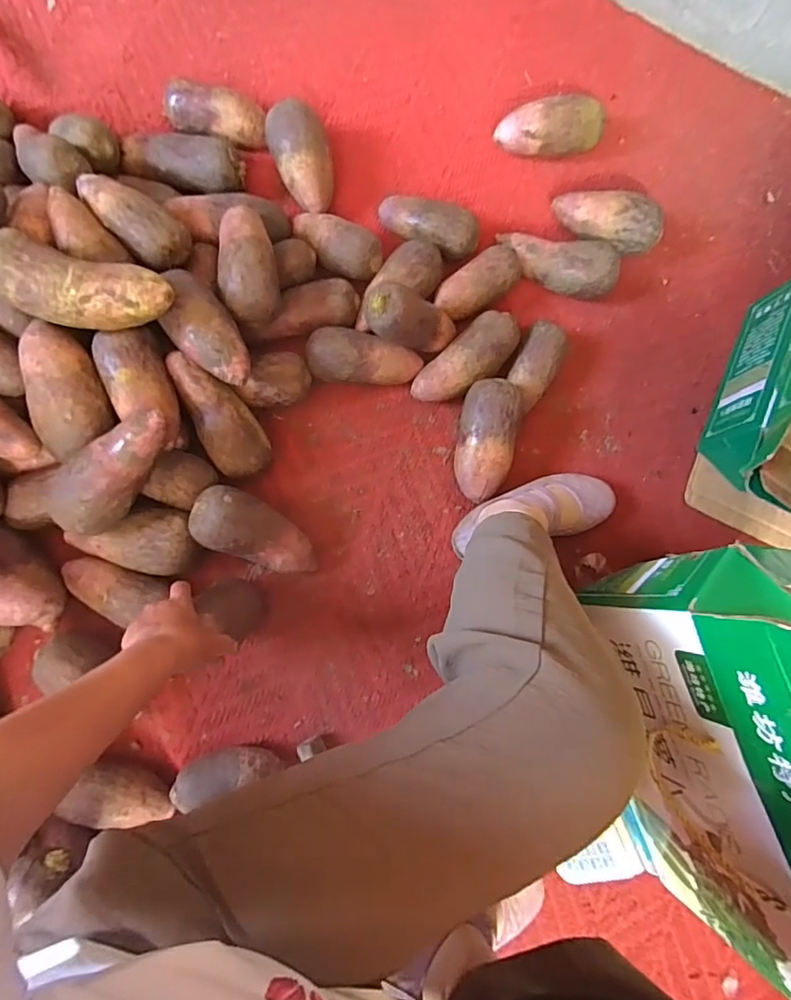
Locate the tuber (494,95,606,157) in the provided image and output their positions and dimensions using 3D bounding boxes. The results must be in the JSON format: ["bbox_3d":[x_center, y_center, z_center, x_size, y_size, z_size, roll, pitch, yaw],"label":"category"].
[{"bbox_3d":[0.241,-0.578,0.827,0.167,0.075,0.063,-6,82,-7],"label":"tuber"}]

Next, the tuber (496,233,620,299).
[{"bbox_3d":[0.245,-0.356,0.800,0.179,0.070,0.078,7,84,-6],"label":"tuber"}]

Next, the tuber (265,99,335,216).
[{"bbox_3d":[-0.134,-0.489,0.761,0.079,0.083,0.136,-15,86,-8],"label":"tuber"}]

